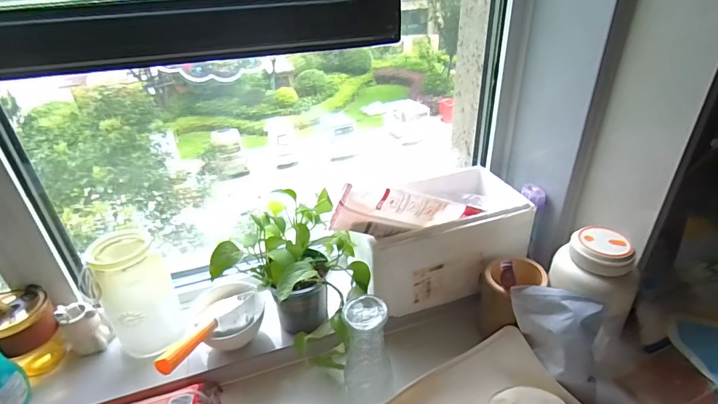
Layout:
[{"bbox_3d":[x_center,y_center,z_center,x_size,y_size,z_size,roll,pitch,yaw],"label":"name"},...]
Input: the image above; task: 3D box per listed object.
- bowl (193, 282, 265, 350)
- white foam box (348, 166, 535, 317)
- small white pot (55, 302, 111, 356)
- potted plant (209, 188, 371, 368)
[{"bbox_3d":[-0.198,0.179,0.649,0.100,0.060,0.096,-2,32,1],"label":"bowl"},{"bbox_3d":[0.134,0.056,0.725,0.285,0.144,0.170,-12,33,-15],"label":"white foam box"},{"bbox_3d":[-0.418,0.193,0.637,0.055,0.091,0.049,26,42,37],"label":"small white pot"},{"bbox_3d":[-0.077,0.116,0.622,0.178,0.185,0.190,5,33,12],"label":"potted plant"}]

